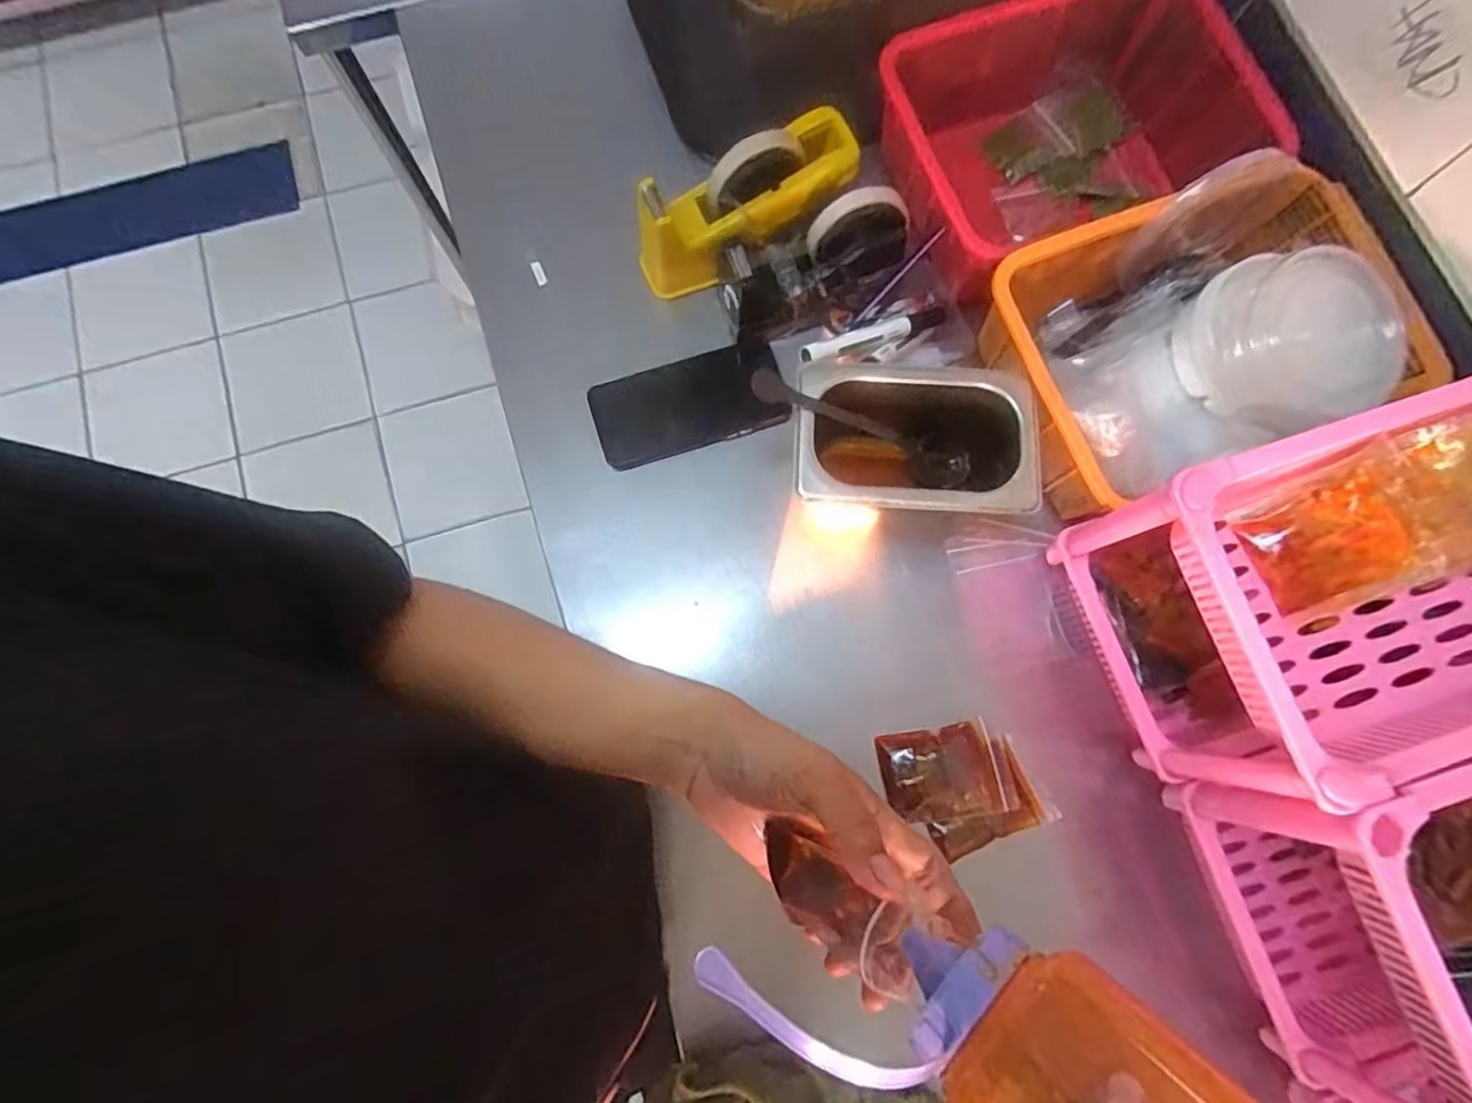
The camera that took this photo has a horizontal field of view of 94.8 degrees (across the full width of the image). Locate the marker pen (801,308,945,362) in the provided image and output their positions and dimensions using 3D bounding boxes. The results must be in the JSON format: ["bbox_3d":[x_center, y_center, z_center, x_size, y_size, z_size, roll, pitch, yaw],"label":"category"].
[{"bbox_3d":[0.114,-0.176,0.550,0.144,0.014,0.015,-22,78,-24],"label":"marker pen"}]

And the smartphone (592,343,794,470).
[{"bbox_3d":[-0.042,-0.129,0.590,0.162,0.011,0.081,-17,85,2],"label":"smartphone"}]

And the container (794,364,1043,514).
[{"bbox_3d":[0.137,-0.075,0.535,0.185,0.109,0.106,3,77,0],"label":"container"}]

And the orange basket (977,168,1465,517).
[{"bbox_3d":[0.364,-0.173,0.551,0.294,0.118,0.185,-18,78,-5],"label":"orange basket"}]

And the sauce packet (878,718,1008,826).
[{"bbox_3d":[0.161,0.175,0.531,0.086,0.012,0.070,-9,78,-3],"label":"sauce packet"}]

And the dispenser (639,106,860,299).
[{"bbox_3d":[0.006,-0.295,0.569,0.201,0.095,0.058,-30,79,8],"label":"dispenser"}]

